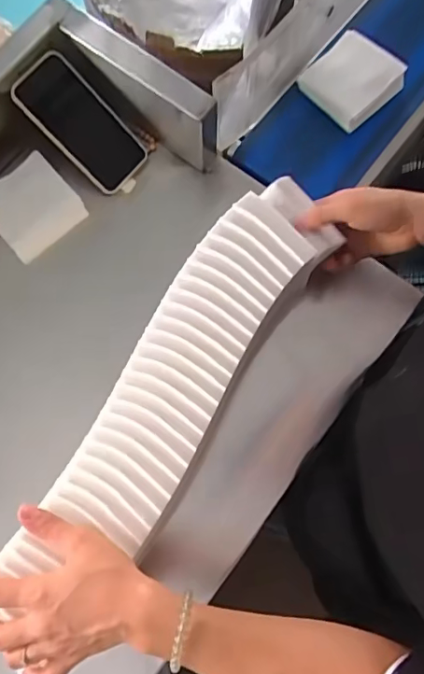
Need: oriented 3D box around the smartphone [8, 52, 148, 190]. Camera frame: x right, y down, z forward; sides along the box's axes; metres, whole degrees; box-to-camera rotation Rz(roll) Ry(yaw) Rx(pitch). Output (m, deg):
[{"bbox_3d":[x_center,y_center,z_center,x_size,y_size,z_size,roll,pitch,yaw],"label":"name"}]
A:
[{"bbox_3d":[-0.150,-0.247,0.608,0.153,0.014,0.078,44,78,-24],"label":"smartphone"}]

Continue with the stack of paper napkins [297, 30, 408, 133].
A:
[{"bbox_3d":[0.171,-0.314,0.635,0.103,0.027,0.091,-42,79,-9],"label":"stack of paper napkins"}]

